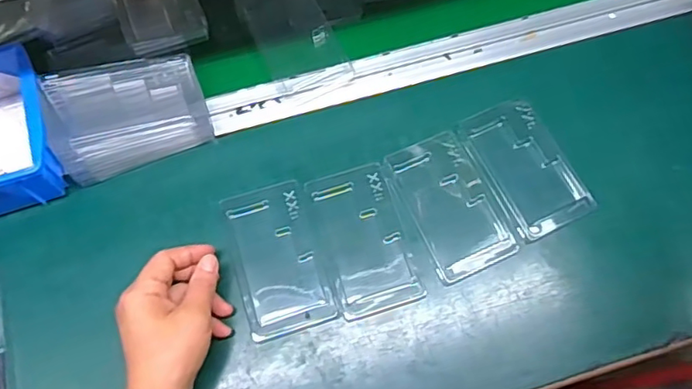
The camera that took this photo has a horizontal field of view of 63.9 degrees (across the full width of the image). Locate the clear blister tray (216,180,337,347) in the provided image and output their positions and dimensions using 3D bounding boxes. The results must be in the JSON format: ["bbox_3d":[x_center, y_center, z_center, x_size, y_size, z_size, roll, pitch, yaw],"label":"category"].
[{"bbox_3d":[-0.060,0.054,0.478,0.073,0.011,0.125,-17,70,-7],"label":"clear blister tray"}]

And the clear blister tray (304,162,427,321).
[{"bbox_3d":[0.016,0.039,0.486,0.071,0.011,0.127,-17,70,-7],"label":"clear blister tray"}]

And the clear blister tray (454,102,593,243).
[{"bbox_3d":[0.166,-0.028,0.512,0.079,0.010,0.129,-24,71,-9],"label":"clear blister tray"}]

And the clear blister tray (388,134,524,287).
[{"bbox_3d":[0.094,0.008,0.498,0.076,0.010,0.128,-22,71,-9],"label":"clear blister tray"}]

